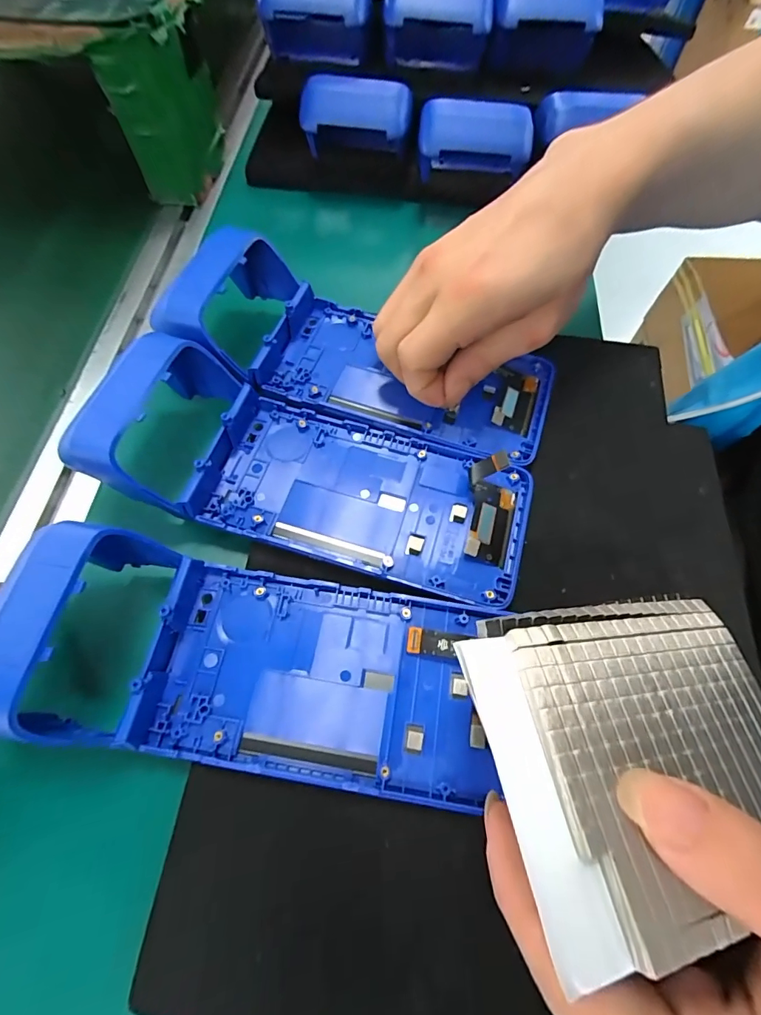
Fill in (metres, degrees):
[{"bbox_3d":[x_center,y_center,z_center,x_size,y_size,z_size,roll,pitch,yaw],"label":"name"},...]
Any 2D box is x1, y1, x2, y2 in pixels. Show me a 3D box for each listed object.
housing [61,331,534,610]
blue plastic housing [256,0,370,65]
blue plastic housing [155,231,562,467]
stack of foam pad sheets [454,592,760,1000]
[{"bbox_3d":[-0.032,-0.025,0.220,0.216,0.044,0.088,14,66,6],"label":"housing"},{"bbox_3d":[-0.048,-0.363,0.338,0.080,0.053,0.052,-2,65,-2],"label":"blue plastic housing"},{"bbox_3d":[-0.009,-0.089,0.262,0.217,0.043,0.086,25,64,2],"label":"blue plastic housing"},{"bbox_3d":[0.086,0.074,0.144,0.114,0.011,0.088,-1,58,-21],"label":"stack of foam pad sheets"}]

